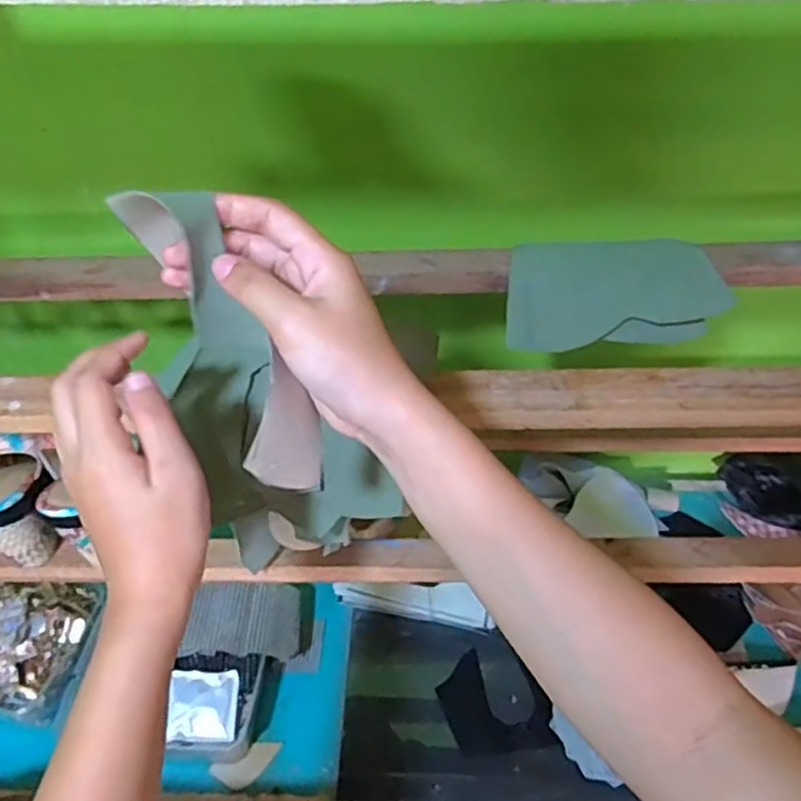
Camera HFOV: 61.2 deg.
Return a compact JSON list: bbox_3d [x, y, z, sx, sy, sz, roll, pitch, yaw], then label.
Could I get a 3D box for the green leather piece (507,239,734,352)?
[{"bbox_3d":[0.173,-0.088,0.556,0.170,0.057,0.076,-1,43,1],"label":"green leather piece"}]

